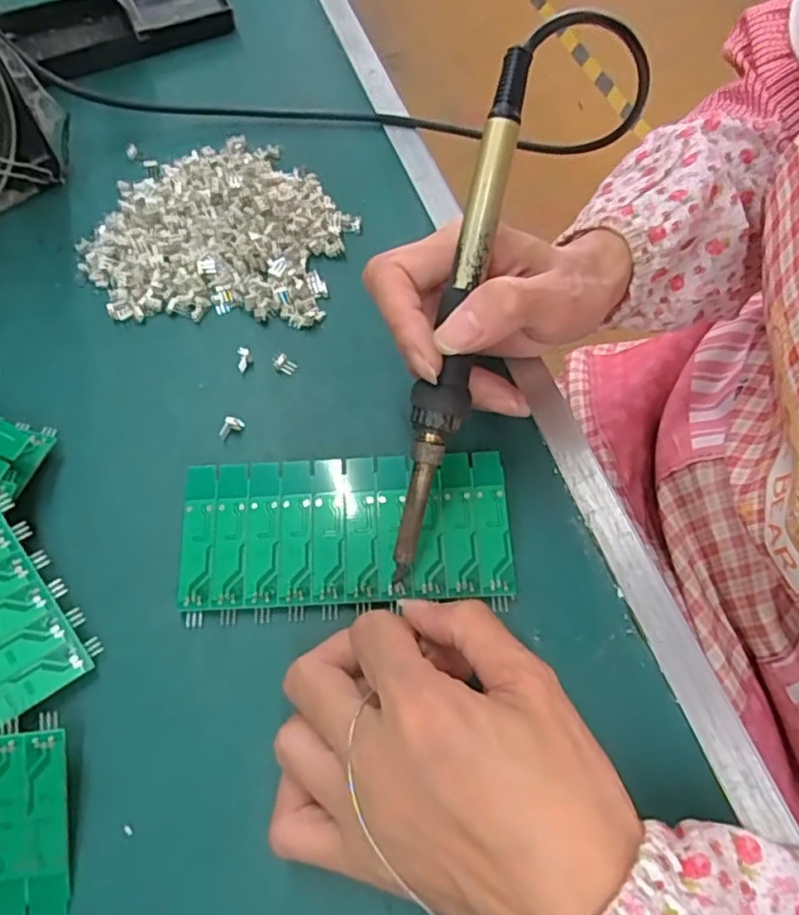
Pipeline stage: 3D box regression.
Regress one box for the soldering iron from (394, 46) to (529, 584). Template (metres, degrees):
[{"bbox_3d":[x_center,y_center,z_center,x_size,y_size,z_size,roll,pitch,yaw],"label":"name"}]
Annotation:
[{"bbox_3d":[0.021,-0.047,0.242,0.019,0.014,0.197,12,98,6],"label":"soldering iron"}]

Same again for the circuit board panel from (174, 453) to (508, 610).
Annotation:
[{"bbox_3d":[-0.023,0.030,0.272,0.135,0.009,0.062,-3,62,0],"label":"circuit board panel"}]

